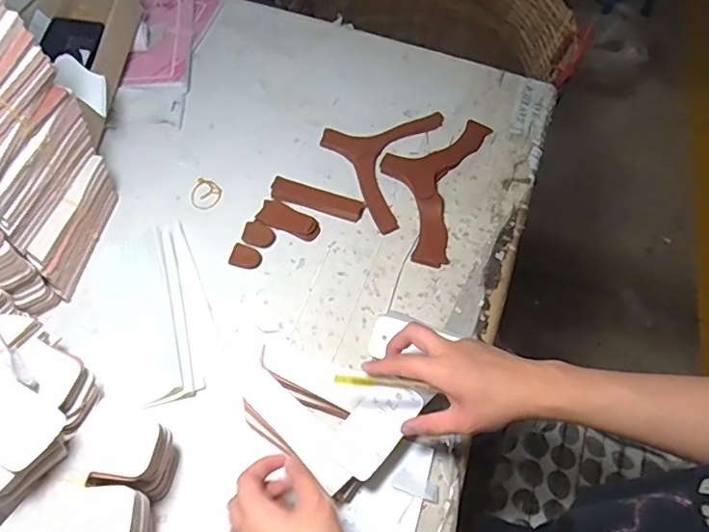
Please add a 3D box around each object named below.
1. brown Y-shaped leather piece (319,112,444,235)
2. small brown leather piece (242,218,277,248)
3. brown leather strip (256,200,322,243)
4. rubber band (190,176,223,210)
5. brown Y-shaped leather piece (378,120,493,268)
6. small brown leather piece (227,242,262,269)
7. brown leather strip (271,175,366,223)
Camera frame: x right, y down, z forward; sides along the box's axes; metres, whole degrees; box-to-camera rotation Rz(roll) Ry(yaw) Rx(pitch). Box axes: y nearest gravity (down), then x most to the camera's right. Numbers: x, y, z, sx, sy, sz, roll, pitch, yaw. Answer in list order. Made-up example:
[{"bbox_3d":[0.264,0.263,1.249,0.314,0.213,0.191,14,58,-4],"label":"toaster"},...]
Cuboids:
[{"bbox_3d":[0.023,-0.160,0.769,0.150,0.012,0.230,20,61,8],"label":"brown Y-shaped leather piece"},{"bbox_3d":[-0.121,-0.039,0.681,0.042,0.004,0.035,31,63,14],"label":"small brown leather piece"},{"bbox_3d":[-0.083,-0.059,0.697,0.079,0.008,0.040,26,62,11],"label":"brown leather strip"},{"bbox_3d":[-0.198,-0.096,0.719,0.041,0.004,0.050,14,60,4],"label":"rubber band"},{"bbox_3d":[0.098,-0.124,0.745,0.123,0.020,0.259,18,61,7],"label":"brown Y-shaped leather piece"},{"bbox_3d":[-0.133,-0.011,0.661,0.036,0.005,0.030,17,61,6],"label":"small brown leather piece"},{"bbox_3d":[-0.049,-0.089,0.713,0.121,0.014,0.034,16,61,6],"label":"brown leather strip"}]

